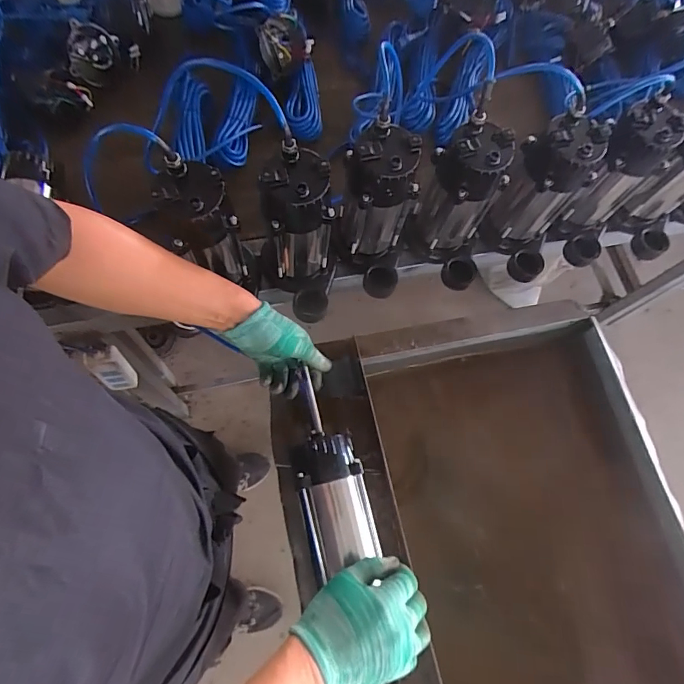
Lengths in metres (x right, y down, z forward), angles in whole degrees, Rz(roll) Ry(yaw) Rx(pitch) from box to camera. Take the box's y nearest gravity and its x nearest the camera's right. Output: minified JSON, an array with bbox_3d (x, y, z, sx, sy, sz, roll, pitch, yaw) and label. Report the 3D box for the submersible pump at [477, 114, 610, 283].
[{"bbox_3d":[0.319,-0.225,0.716,0.129,0.230,0.127,29,70,6],"label":"submersible pump"}]

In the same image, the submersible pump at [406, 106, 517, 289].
[{"bbox_3d":[0.183,-0.199,0.705,0.126,0.254,0.129,15,70,1],"label":"submersible pump"}]

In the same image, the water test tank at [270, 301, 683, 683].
[{"bbox_3d":[0.242,0.358,0.740,0.604,0.285,0.761,-12,71,-9],"label":"water test tank"}]

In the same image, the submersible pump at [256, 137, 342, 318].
[{"bbox_3d":[-0.061,-0.140,0.650,0.124,0.239,0.152,-9,71,-8],"label":"submersible pump"}]

